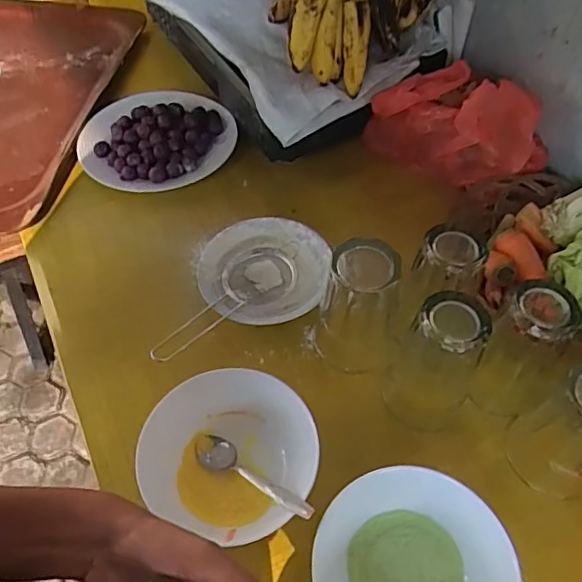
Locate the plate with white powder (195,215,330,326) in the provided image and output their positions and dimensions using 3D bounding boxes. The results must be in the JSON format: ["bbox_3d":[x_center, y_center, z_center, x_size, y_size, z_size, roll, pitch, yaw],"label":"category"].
[{"bbox_3d":[-0.027,-0.015,0.599,0.133,0.035,0.131,0,54,-1],"label":"plate with white powder"}]

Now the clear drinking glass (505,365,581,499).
[{"bbox_3d":[0.232,0.109,0.458,0.067,0.125,0.067,-32,61,-22],"label":"clear drinking glass"}]

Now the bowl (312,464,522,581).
[{"bbox_3d":[0.093,0.205,0.425,0.136,0.060,0.160,22,57,15],"label":"bowl"}]

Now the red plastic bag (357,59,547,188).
[{"bbox_3d":[0.196,-0.197,0.659,0.197,0.120,0.075,26,58,20],"label":"red plastic bag"}]

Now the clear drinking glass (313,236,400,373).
[{"bbox_3d":[0.064,0.019,0.532,0.076,0.131,0.066,10,54,6],"label":"clear drinking glass"}]

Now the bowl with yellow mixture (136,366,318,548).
[{"bbox_3d":[-0.052,0.135,0.478,0.146,0.055,0.127,21,56,14],"label":"bowl with yellow mixture"}]

